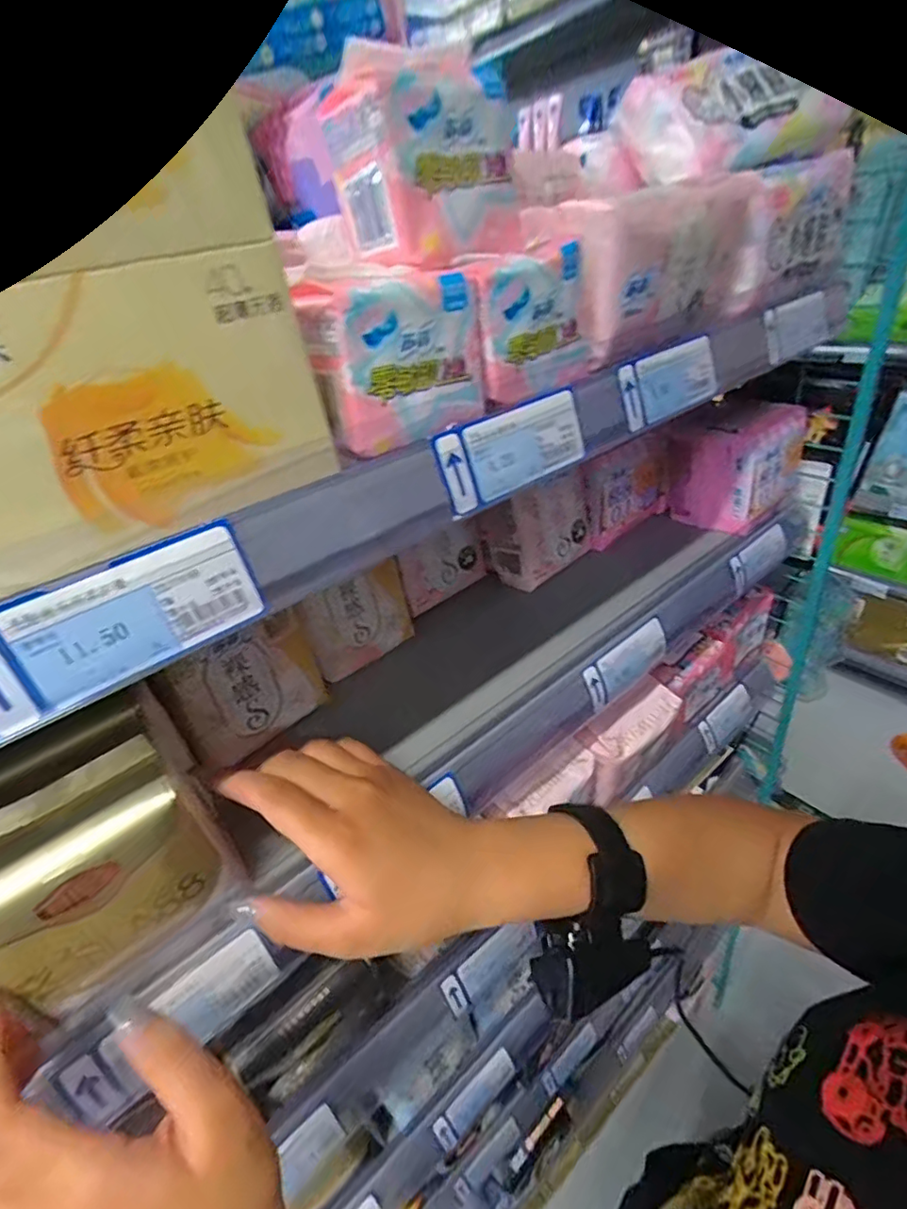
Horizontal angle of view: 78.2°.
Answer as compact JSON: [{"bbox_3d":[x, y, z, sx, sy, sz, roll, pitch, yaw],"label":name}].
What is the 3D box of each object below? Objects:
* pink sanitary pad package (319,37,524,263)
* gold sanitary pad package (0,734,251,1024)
[{"bbox_3d":[-0.011,-0.201,0.251,0.073,0.073,0.048,-25,38,-24],"label":"pink sanitary pad package"},{"bbox_3d":[-0.150,0.117,0.240,0.095,0.090,0.035,-28,39,-27],"label":"gold sanitary pad package"}]

